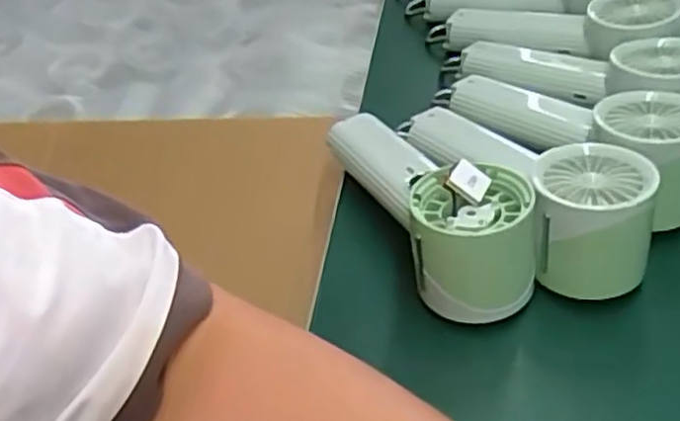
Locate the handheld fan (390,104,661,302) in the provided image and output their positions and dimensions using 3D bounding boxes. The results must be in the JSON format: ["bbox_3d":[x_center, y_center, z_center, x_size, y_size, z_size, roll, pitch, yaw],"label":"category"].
[{"bbox_3d":[0.095,-0.026,0.417,0.065,0.059,0.193,-29,46,-22],"label":"handheld fan"}]

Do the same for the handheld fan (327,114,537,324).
[{"bbox_3d":[0.050,-0.017,0.414,0.061,0.052,0.175,-18,43,-11],"label":"handheld fan"}]

